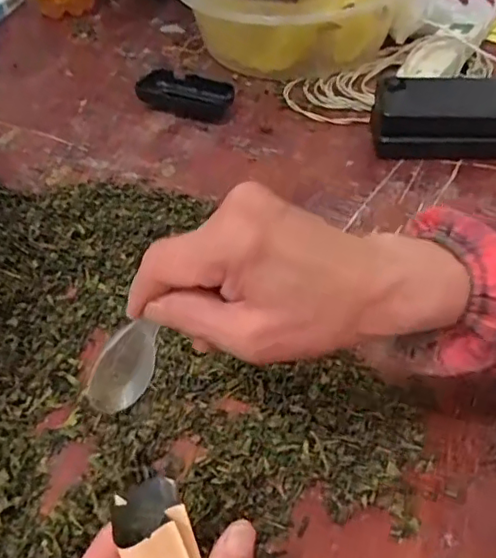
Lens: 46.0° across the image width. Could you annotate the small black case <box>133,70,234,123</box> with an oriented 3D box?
[{"bbox_3d":[-0.070,-0.209,0.672,0.111,0.026,0.053,17,50,16],"label":"small black case"}]

